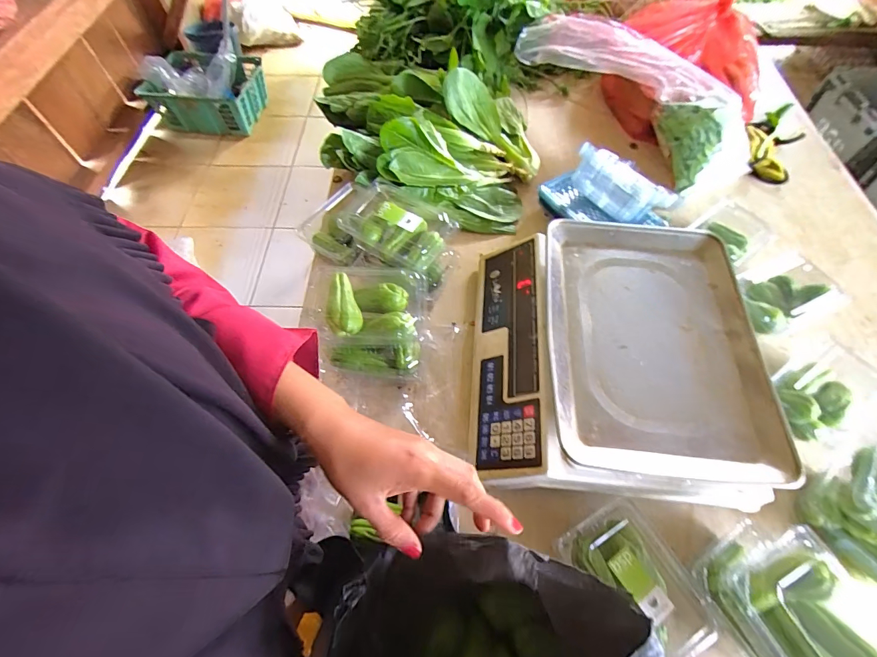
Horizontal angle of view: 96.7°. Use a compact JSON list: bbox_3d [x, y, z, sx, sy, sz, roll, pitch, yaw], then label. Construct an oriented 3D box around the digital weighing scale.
[{"bbox_3d":[0.211,0.024,0.493,0.320,0.089,0.337,4,61,3],"label":"digital weighing scale"}]

